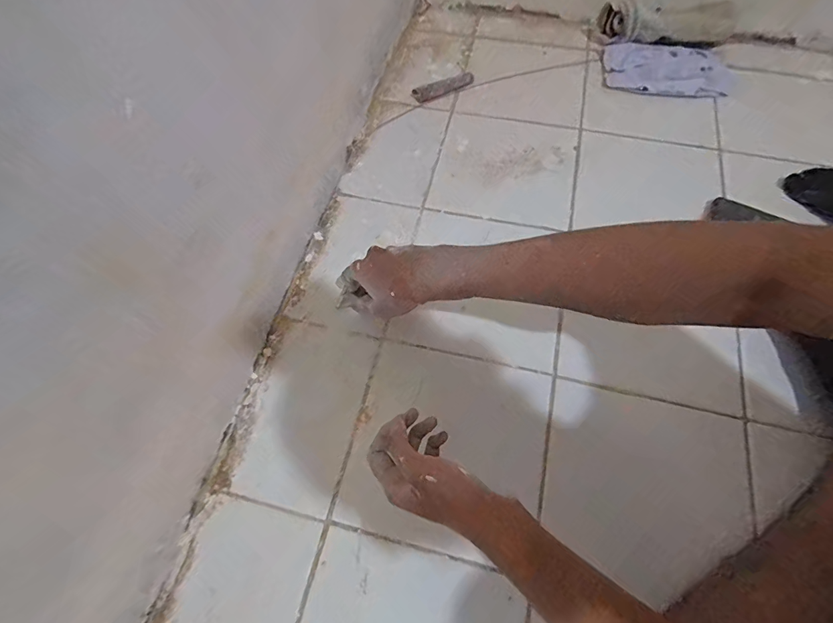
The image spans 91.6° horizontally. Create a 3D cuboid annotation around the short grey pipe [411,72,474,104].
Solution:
[{"bbox_3d":[0.045,-0.364,0.659,0.105,0.014,0.026,-19,66,-7],"label":"short grey pipe"}]

